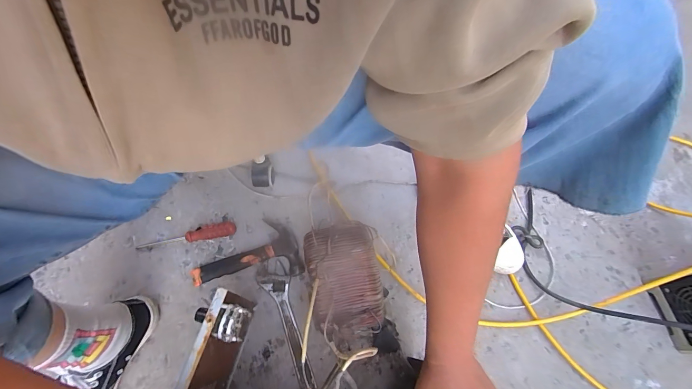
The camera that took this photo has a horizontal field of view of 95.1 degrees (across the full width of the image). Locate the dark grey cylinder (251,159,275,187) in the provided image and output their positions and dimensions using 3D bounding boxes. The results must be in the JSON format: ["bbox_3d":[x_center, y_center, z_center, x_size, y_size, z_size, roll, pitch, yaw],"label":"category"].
[{"bbox_3d":[-0.179,-0.037,0.678,0.048,0.050,0.050,-3,63,-8],"label":"dark grey cylinder"}]

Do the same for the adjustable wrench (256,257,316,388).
[{"bbox_3d":[-0.115,0.234,0.581,0.062,0.013,0.233,-14,66,-8],"label":"adjustable wrench"}]

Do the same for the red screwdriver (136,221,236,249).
[{"bbox_3d":[-0.312,0.080,0.626,0.184,0.023,0.032,-8,66,-6],"label":"red screwdriver"}]

